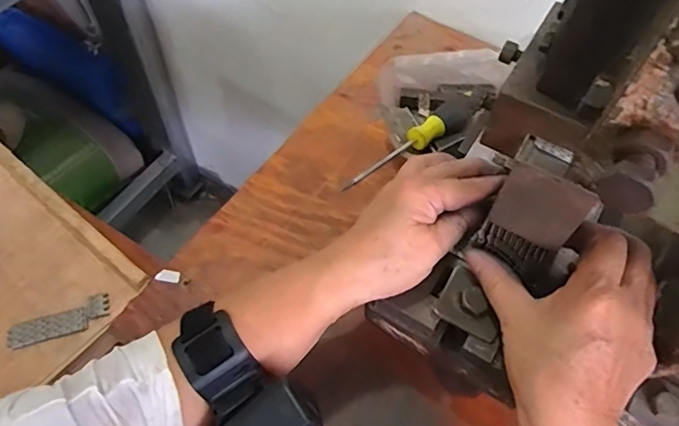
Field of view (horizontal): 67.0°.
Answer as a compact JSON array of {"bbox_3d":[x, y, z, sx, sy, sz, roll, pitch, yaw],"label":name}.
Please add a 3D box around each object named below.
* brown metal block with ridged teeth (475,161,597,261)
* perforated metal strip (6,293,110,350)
[{"bbox_3d":[0.106,0.003,0.284,0.041,0.086,0.012,31,64,15],"label":"brown metal block with ridged teeth"},{"bbox_3d":[-0.243,0.096,0.447,0.082,0.006,0.024,-21,61,-14],"label":"perforated metal strip"}]

